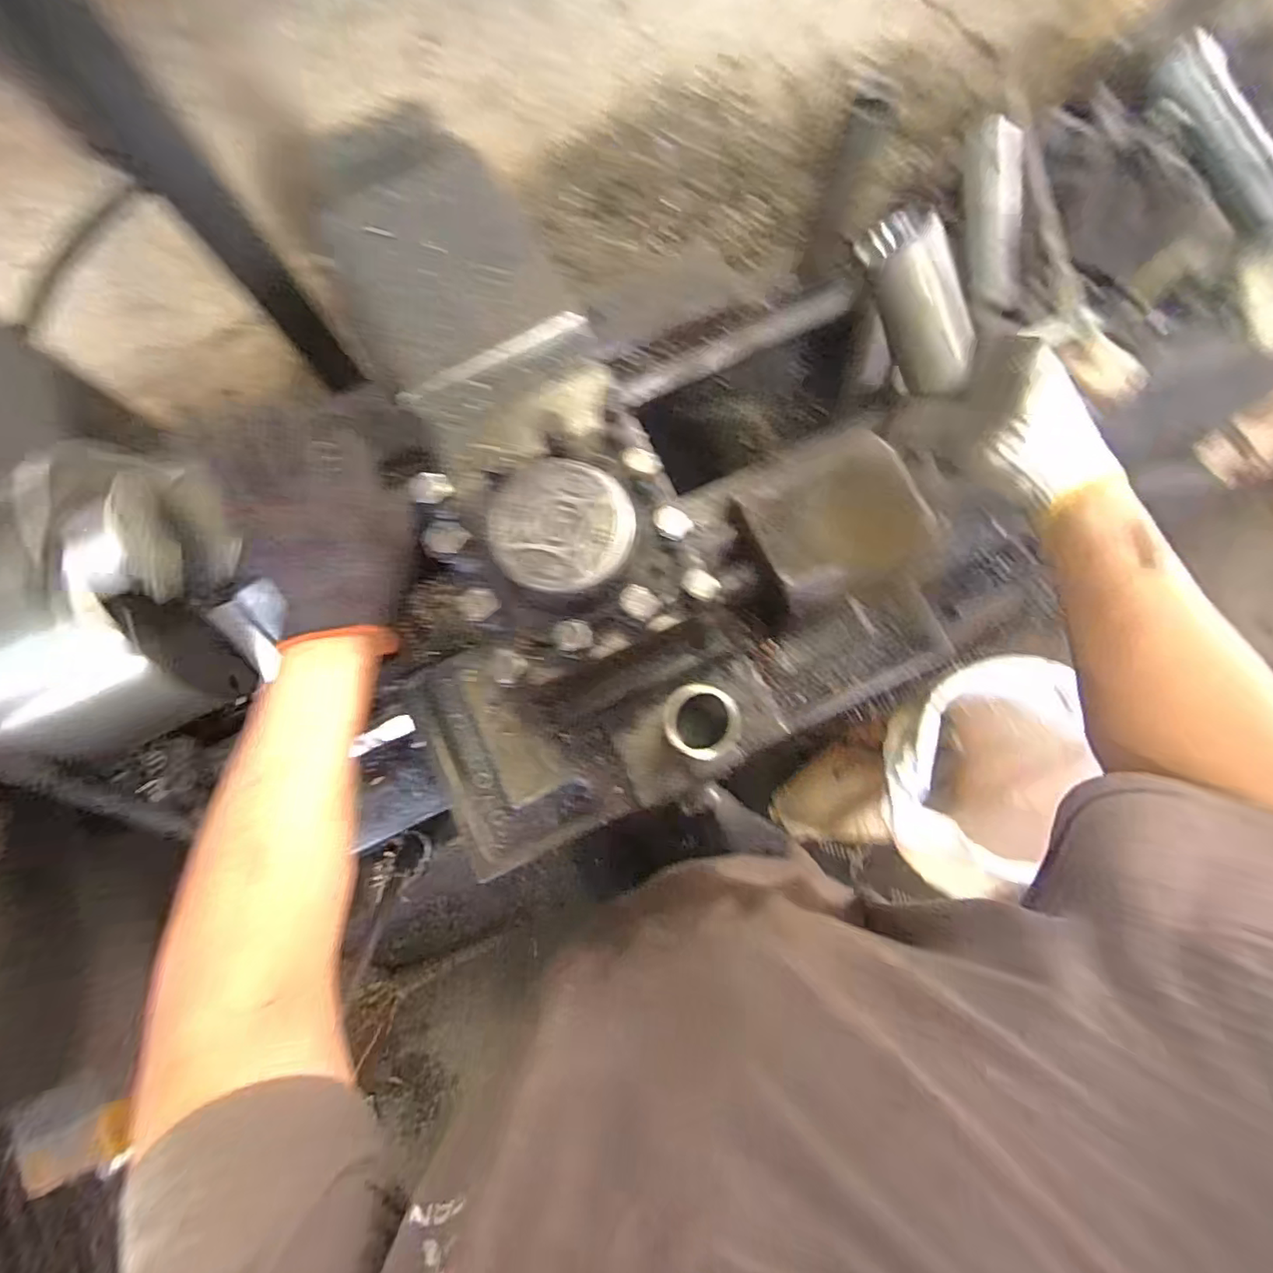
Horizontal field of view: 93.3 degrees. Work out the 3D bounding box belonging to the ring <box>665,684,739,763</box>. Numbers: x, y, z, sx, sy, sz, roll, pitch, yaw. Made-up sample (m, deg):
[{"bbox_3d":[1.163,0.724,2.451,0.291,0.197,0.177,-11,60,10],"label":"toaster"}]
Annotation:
[{"bbox_3d":[0.041,0.054,0.379,0.047,0.006,0.044,0,80,1],"label":"ring"}]

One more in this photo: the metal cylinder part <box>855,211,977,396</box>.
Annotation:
[{"bbox_3d":[0.173,-0.202,0.361,0.034,0.037,0.098,-27,103,-4],"label":"metal cylinder part"}]

